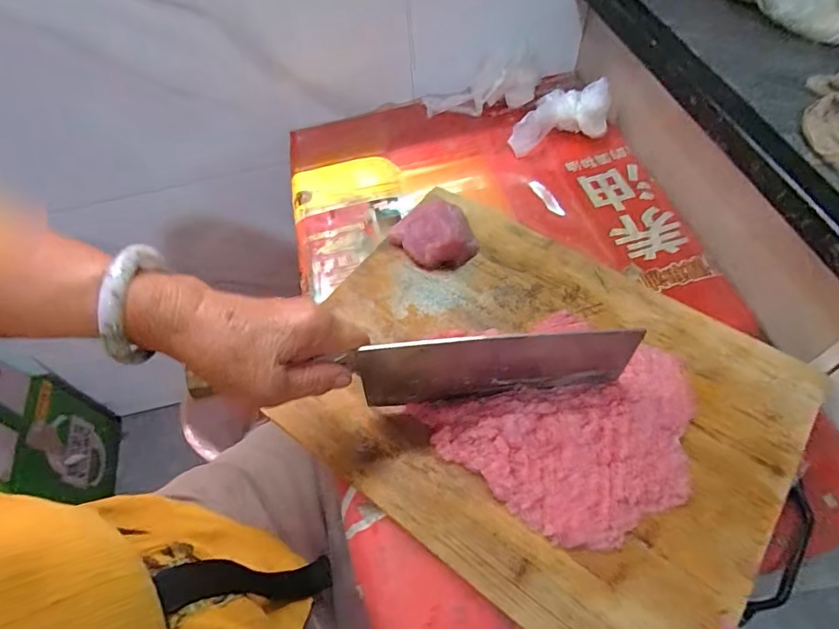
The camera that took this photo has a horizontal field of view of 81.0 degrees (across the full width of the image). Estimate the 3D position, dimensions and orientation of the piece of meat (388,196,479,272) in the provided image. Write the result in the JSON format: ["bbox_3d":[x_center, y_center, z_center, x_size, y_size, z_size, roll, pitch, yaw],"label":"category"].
[{"bbox_3d":[0.017,-0.077,0.495,0.064,0.030,0.077,-41,63,-20],"label":"piece of meat"}]

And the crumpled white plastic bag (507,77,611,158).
[{"bbox_3d":[0.164,-0.234,0.585,0.118,0.043,0.055,-19,56,12],"label":"crumpled white plastic bag"}]

